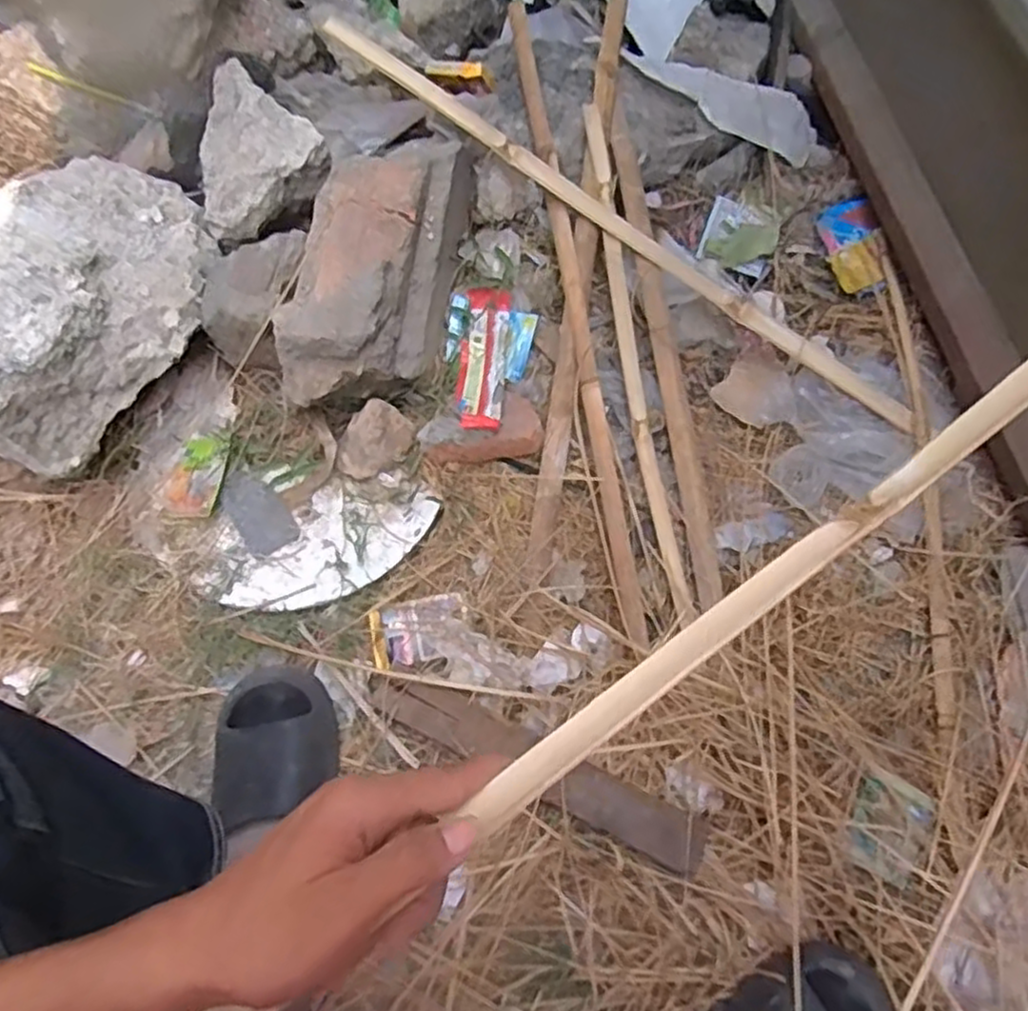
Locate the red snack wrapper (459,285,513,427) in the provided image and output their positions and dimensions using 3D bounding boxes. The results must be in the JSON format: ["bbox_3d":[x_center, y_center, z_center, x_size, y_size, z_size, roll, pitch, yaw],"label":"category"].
[{"bbox_3d":[-0.037,-0.173,0.890,0.054,0.050,0.200,4,67,1],"label":"red snack wrapper"}]

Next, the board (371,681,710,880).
[{"bbox_3d":[0.021,0.262,0.740,0.359,0.025,0.052,25,69,10],"label":"board"}]

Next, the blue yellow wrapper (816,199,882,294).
[{"bbox_3d":[0.458,-0.352,0.986,0.069,0.008,0.145,-12,67,12],"label":"blue yellow wrapper"}]

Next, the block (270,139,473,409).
[{"bbox_3d":[-0.159,-0.283,0.857,0.158,0.113,0.351,9,67,3],"label":"block"}]

